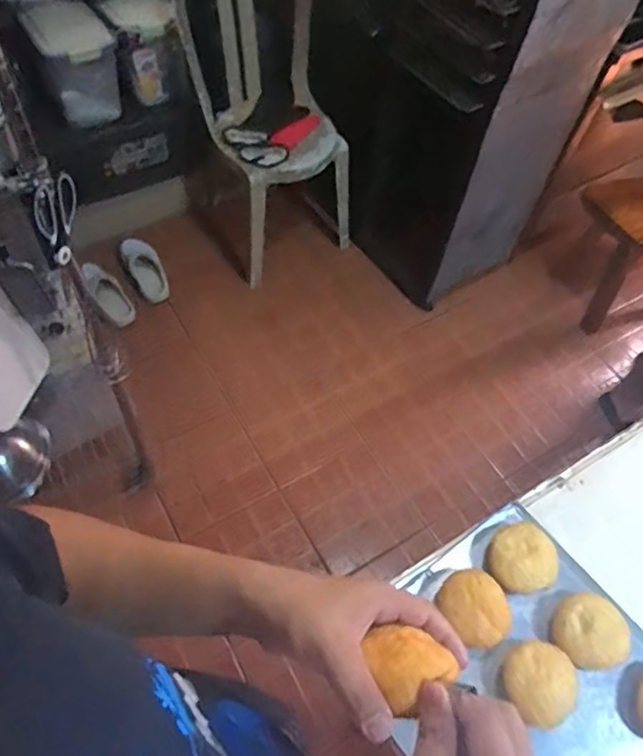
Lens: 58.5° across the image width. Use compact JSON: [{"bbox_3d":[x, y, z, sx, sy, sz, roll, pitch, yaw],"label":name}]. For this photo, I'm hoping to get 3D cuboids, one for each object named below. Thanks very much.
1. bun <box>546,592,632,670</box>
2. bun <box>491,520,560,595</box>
[{"bbox_3d":[0.322,0.308,0.695,0.089,0.045,0.084,2,57,-4],"label":"bun"},{"bbox_3d":[0.257,0.234,0.747,0.082,0.047,0.086,2,57,-4],"label":"bun"}]

